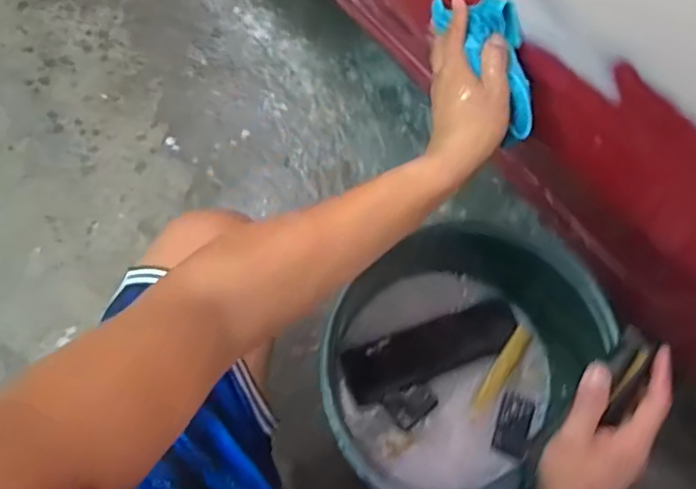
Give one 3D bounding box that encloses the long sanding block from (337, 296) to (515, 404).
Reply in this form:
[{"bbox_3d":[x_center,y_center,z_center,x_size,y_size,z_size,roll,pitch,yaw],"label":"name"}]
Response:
[{"bbox_3d":[0.107,0.134,0.753,0.225,0.030,0.068,-20,73,-7],"label":"long sanding block"}]

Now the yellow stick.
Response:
[{"bbox_3d":[0.198,0.160,0.750,0.026,0.006,0.121,33,78,5],"label":"yellow stick"}]

